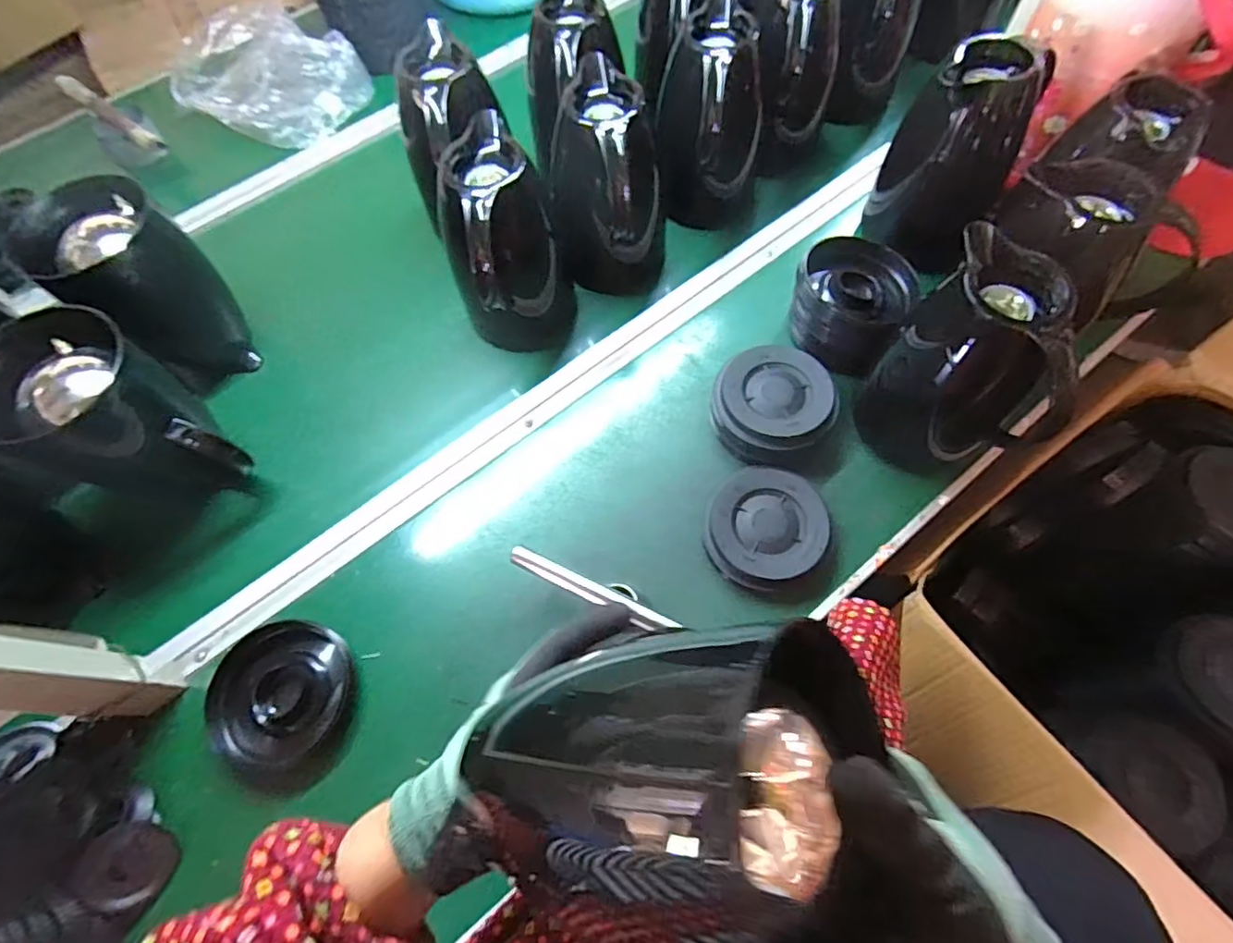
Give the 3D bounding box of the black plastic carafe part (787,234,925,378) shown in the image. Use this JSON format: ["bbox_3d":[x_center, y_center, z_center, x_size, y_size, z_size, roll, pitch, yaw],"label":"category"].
[{"bbox_3d":[0.251,-0.180,0.620,0.121,0.090,0.111,29,70,16],"label":"black plastic carafe part"}]

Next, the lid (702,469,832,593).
[{"bbox_3d":[0.144,0.056,0.554,0.113,0.039,0.106,-1,65,3],"label":"lid"}]

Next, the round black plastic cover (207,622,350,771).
[{"bbox_3d":[-0.296,0.194,0.510,0.109,0.028,0.117,-1,65,3],"label":"round black plastic cover"}]

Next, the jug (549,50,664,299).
[{"bbox_3d":[-0.006,-0.295,0.630,0.114,0.198,0.158,-5,65,1],"label":"jug"}]

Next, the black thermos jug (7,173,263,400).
[{"bbox_3d":[-0.482,-0.185,0.610,0.138,0.181,0.122,32,71,17],"label":"black thermos jug"}]

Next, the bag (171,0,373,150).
[{"bbox_3d":[-0.511,-0.591,0.854,0.275,0.074,0.197,23,69,14],"label":"bag"}]

